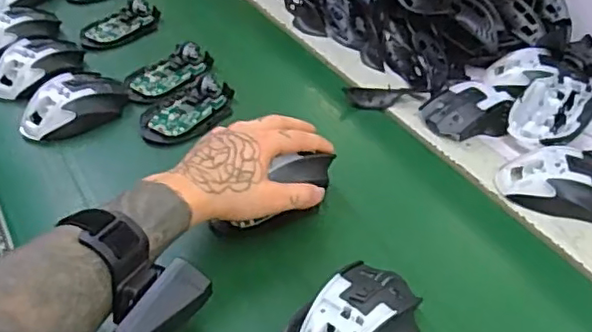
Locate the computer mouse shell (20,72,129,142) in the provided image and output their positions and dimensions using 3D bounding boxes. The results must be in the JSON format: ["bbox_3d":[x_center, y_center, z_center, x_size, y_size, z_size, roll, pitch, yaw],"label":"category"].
[{"bbox_3d":[-0.239,-0.067,0.666,0.059,0.041,0.114,30,49,31],"label":"computer mouse shell"}]

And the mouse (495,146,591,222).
[{"bbox_3d":[0.249,0.012,0.576,0.112,0.030,0.072,9,41,10],"label":"mouse"}]

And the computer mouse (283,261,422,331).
[{"bbox_3d":[0.041,0.116,0.454,0.069,0.037,0.113,31,49,31],"label":"computer mouse"}]

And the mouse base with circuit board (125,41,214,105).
[{"bbox_3d":[-0.146,-0.109,0.726,0.116,0.023,0.058,-31,49,-31],"label":"mouse base with circuit board"}]

